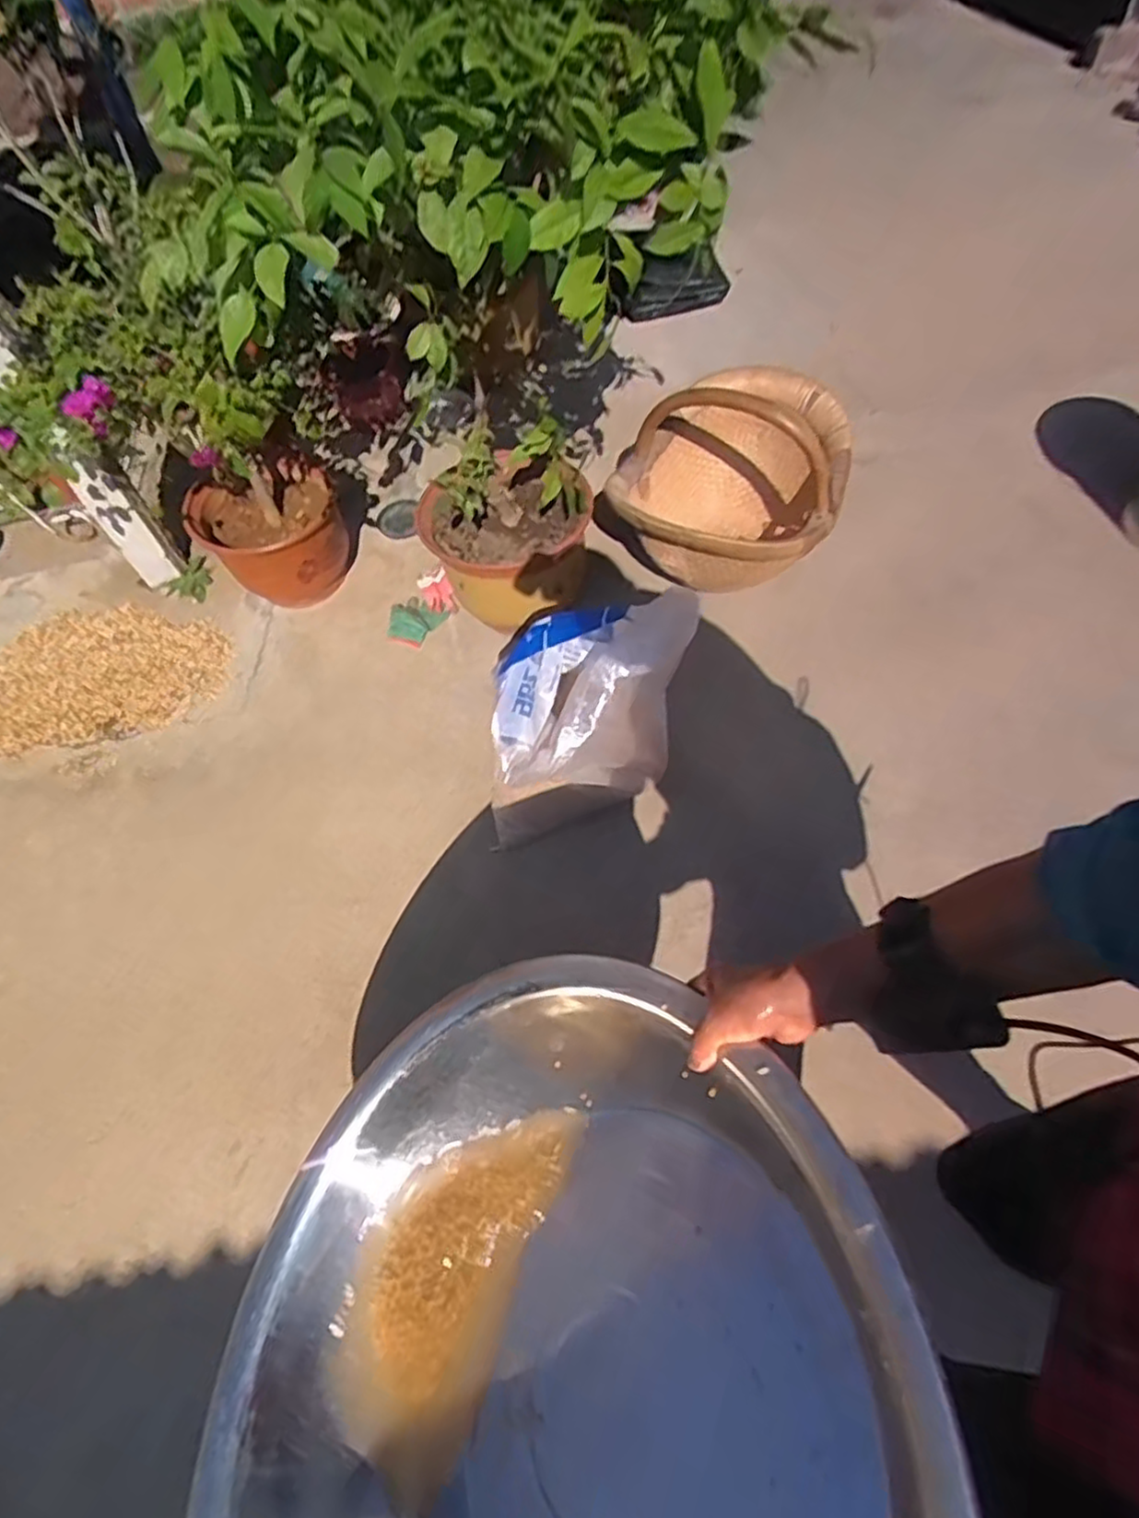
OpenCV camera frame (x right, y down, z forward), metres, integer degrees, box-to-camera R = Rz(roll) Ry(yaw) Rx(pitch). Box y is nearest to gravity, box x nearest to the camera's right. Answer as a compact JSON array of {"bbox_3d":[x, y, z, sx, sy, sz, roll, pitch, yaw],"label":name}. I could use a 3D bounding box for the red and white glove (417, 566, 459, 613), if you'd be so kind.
[{"bbox_3d":[-0.318,-0.402,1.702,0.079,0.037,0.142,-19,58,-8],"label":"red and white glove"}]

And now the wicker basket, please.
[{"bbox_3d":[0.336,-0.570,1.524,0.466,0.379,0.458,11,60,12],"label":"wicker basket"}]

